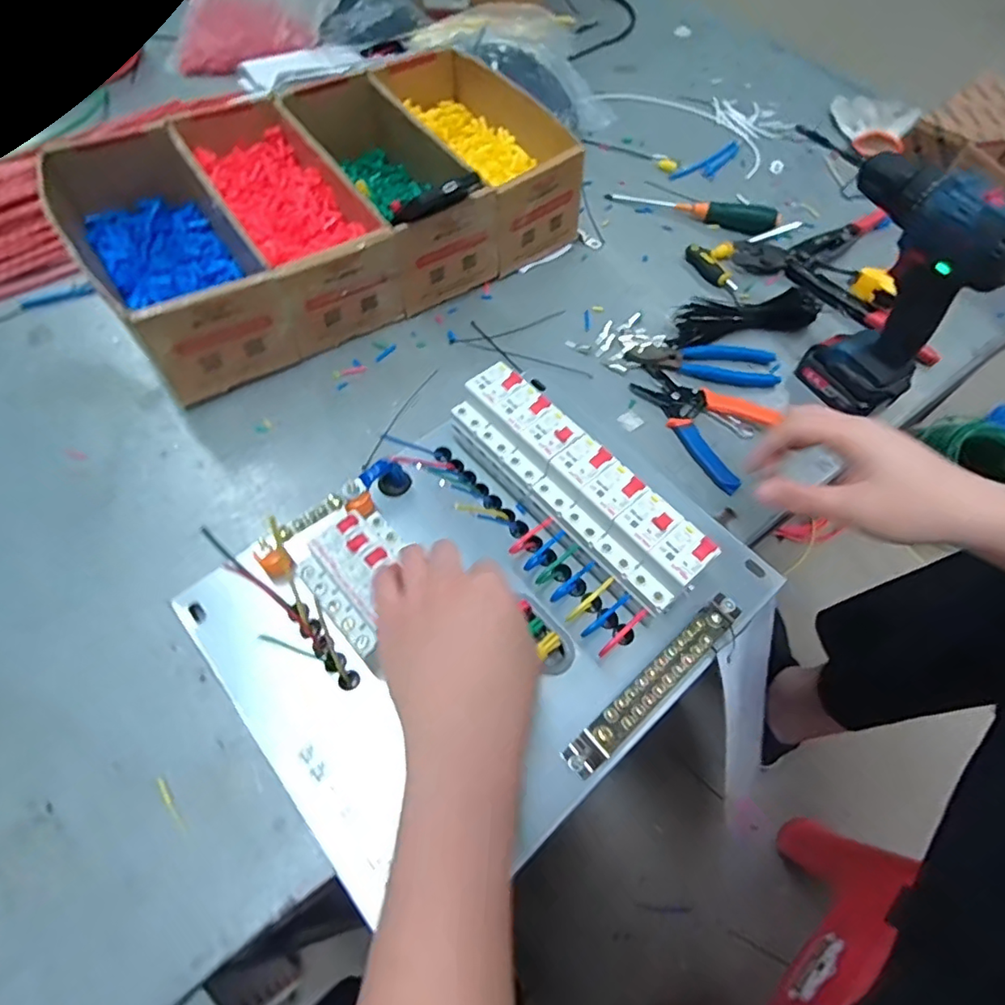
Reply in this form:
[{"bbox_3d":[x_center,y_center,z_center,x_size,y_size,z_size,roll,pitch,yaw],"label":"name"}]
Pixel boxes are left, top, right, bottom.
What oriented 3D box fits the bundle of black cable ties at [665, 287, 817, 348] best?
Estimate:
[{"bbox_3d":[0.277,-0.219,0.651,0.186,0.023,0.052,-14,60,-10],"label":"bundle of black cable ties"}]

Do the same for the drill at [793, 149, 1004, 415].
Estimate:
[{"bbox_3d":[0.365,-0.201,0.533,0.069,0.208,0.149,-11,60,-9],"label":"drill"}]

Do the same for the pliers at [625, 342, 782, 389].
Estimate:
[{"bbox_3d":[0.220,-0.154,0.617,0.159,0.011,0.045,6,59,2],"label":"pliers"}]

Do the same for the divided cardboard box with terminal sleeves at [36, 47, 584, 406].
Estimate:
[{"bbox_3d":[-0.185,-0.348,0.661,0.519,0.126,0.312,-31,64,-19],"label":"divided cardboard box with terminal sleeves"}]

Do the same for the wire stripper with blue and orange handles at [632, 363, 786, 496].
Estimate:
[{"bbox_3d":[0.214,-0.092,0.581,0.097,0.015,0.156,-30,64,-18],"label":"wire stripper with blue and orange handles"}]

